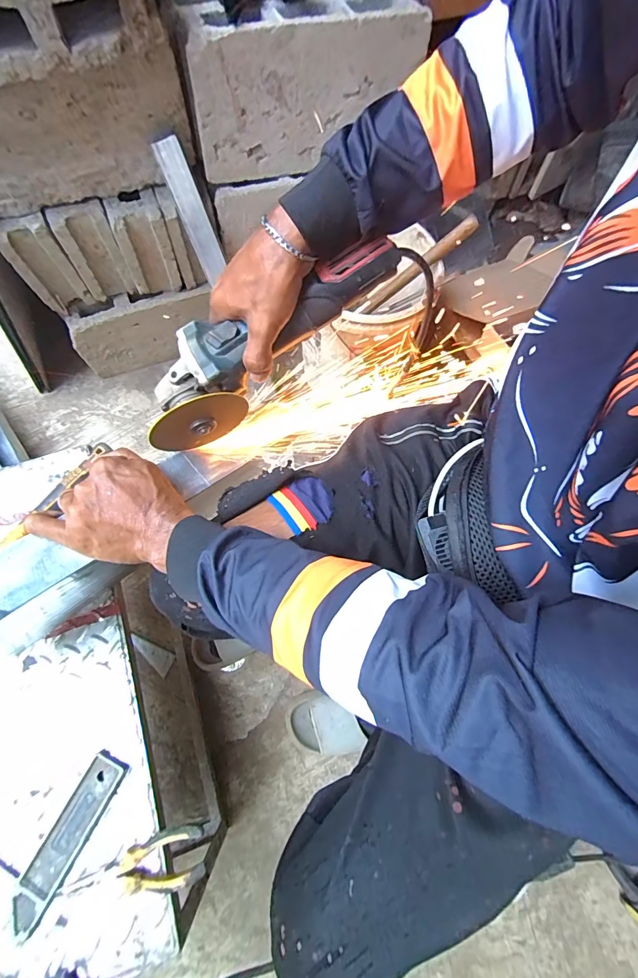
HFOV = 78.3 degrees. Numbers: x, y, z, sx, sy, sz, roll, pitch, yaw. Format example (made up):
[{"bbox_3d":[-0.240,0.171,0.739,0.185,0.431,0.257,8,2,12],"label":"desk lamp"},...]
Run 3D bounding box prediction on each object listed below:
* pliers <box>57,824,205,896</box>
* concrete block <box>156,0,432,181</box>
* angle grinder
[{"bbox_3d":[-0.221,0.445,0.465,0.156,0.025,0.057,-6,69,-4],"label":"pliers"},{"bbox_3d":[-0.042,-0.736,0.695,0.391,0.183,0.179,-18,71,-9],"label":"concrete block"},{"bbox_3d":[-0.052,-0.139,0.383,0.281,0.078,0.078,-32,72,10],"label":"angle grinder"}]

